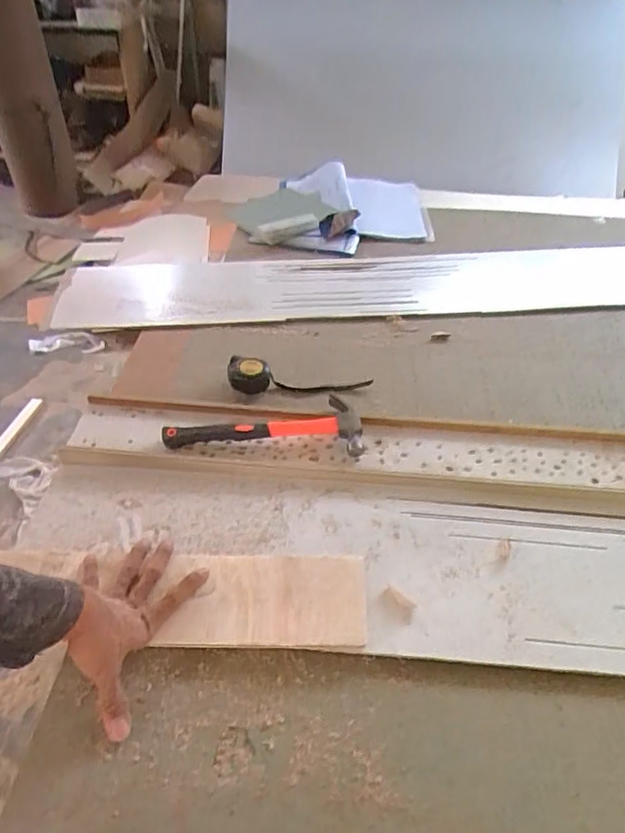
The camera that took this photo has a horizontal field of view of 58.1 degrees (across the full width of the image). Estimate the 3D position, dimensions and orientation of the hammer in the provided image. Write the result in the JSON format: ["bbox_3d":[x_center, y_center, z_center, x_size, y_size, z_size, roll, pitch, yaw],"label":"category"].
[{"bbox_3d":[-0.067,0.007,0.774,0.265,0.034,0.101,1,45,1],"label":"hammer"}]

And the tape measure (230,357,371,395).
[{"bbox_3d":[-0.019,-0.054,0.859,0.222,0.050,0.039,1,45,1],"label":"tape measure"}]

